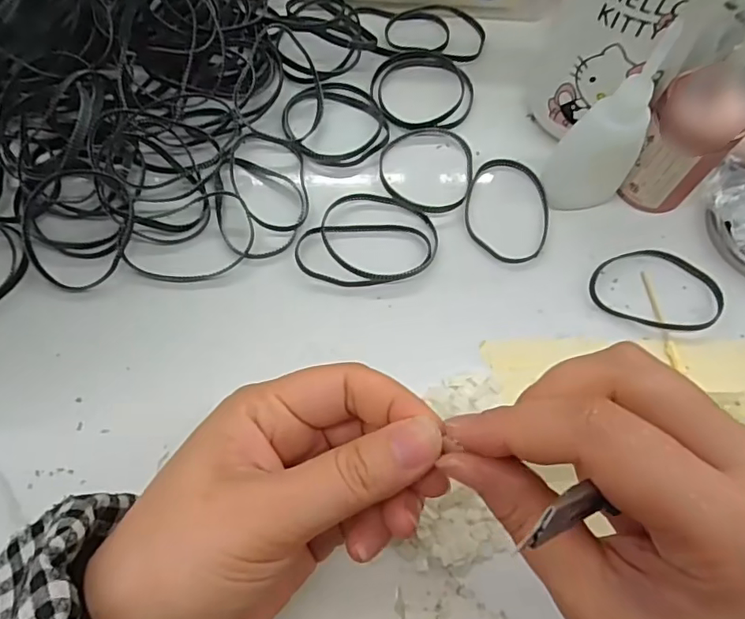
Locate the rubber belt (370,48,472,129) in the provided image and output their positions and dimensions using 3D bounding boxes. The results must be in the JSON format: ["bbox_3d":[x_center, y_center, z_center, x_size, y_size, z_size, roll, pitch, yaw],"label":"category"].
[{"bbox_3d":[0.032,-0.139,0.347,0.063,0.007,0.065,1,67,-2],"label":"rubber belt"}]

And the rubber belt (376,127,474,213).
[{"bbox_3d":[0.032,-0.084,0.323,0.056,0.005,0.061,1,67,-2],"label":"rubber belt"}]

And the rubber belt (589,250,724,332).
[{"bbox_3d":[0.155,-0.013,0.299,0.070,0.004,0.048,18,68,5],"label":"rubber belt"}]

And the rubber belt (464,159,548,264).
[{"bbox_3d":[0.077,-0.058,0.314,0.048,0.004,0.068,7,67,0],"label":"rubber belt"}]

